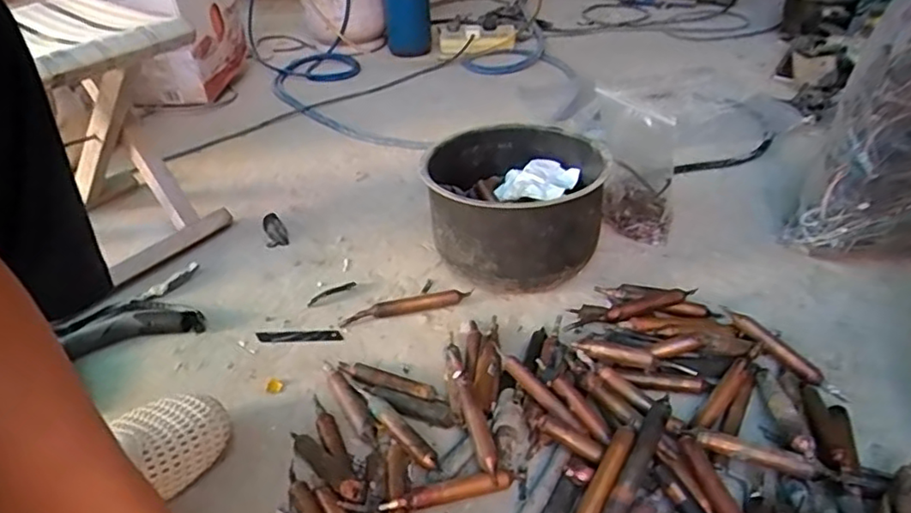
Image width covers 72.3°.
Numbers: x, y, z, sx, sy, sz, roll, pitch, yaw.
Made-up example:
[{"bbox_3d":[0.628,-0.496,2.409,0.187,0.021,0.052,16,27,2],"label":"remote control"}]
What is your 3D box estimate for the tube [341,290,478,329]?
[{"bbox_3d":[-0.059,0.062,0.761,0.157,0.021,0.016,-10,37,-11],"label":"tube"}]

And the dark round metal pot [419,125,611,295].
[{"bbox_3d":[0.079,-0.066,0.818,0.212,0.144,0.225,-1,36,1],"label":"dark round metal pot"}]

